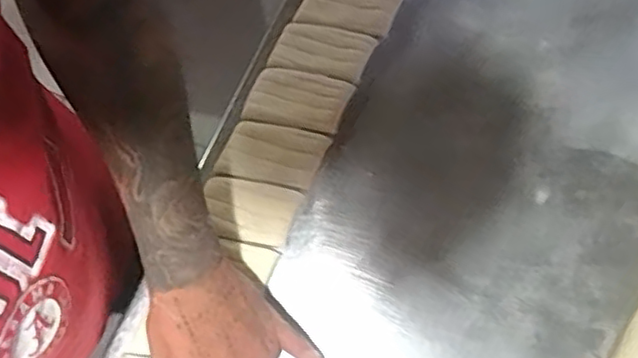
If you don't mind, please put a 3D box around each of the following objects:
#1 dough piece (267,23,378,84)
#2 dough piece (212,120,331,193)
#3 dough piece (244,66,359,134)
[{"bbox_3d":[0.003,-0.124,0.618,0.092,0.010,0.052,12,71,5],"label":"dough piece"},{"bbox_3d":[-0.043,-0.022,0.582,0.091,0.009,0.056,12,71,4],"label":"dough piece"},{"bbox_3d":[-0.020,-0.074,0.599,0.091,0.009,0.056,11,71,4],"label":"dough piece"}]

